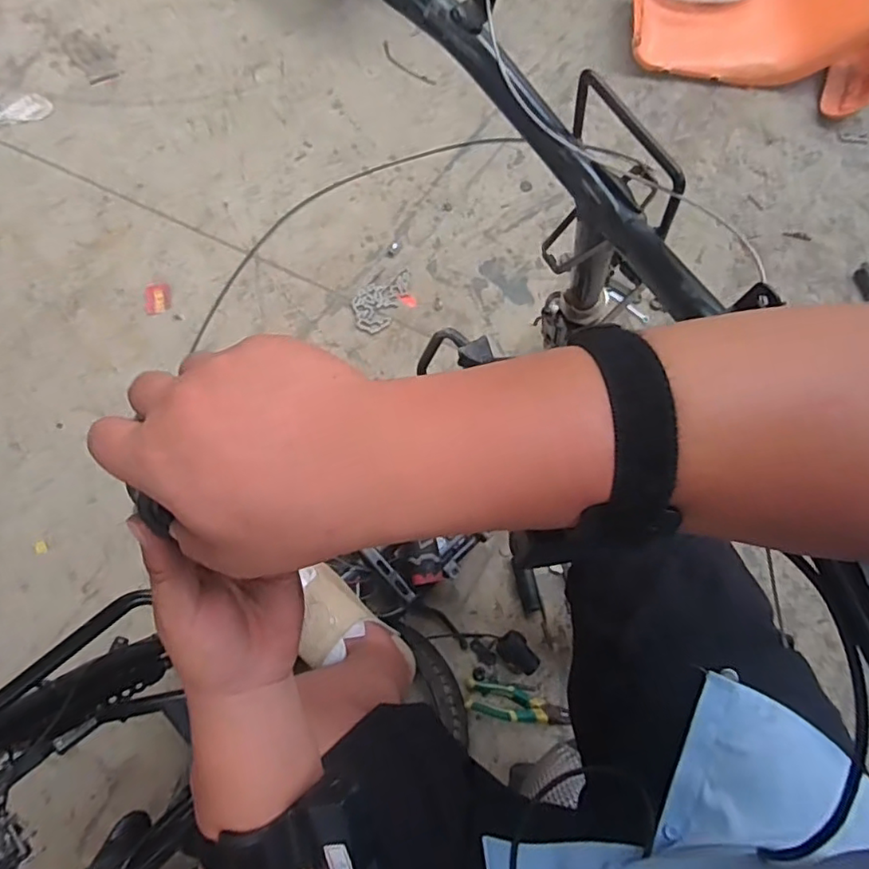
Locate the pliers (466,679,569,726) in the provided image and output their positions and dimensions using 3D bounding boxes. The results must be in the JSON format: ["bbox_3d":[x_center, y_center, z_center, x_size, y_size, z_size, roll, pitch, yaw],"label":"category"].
[{"bbox_3d":[0.136,0.446,0.951,0.168,0.034,0.051,14,71,5],"label":"pliers"}]

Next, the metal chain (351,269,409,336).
[{"bbox_3d":[-0.120,-0.295,1.251,0.094,0.006,0.165,24,72,8],"label":"metal chain"}]

